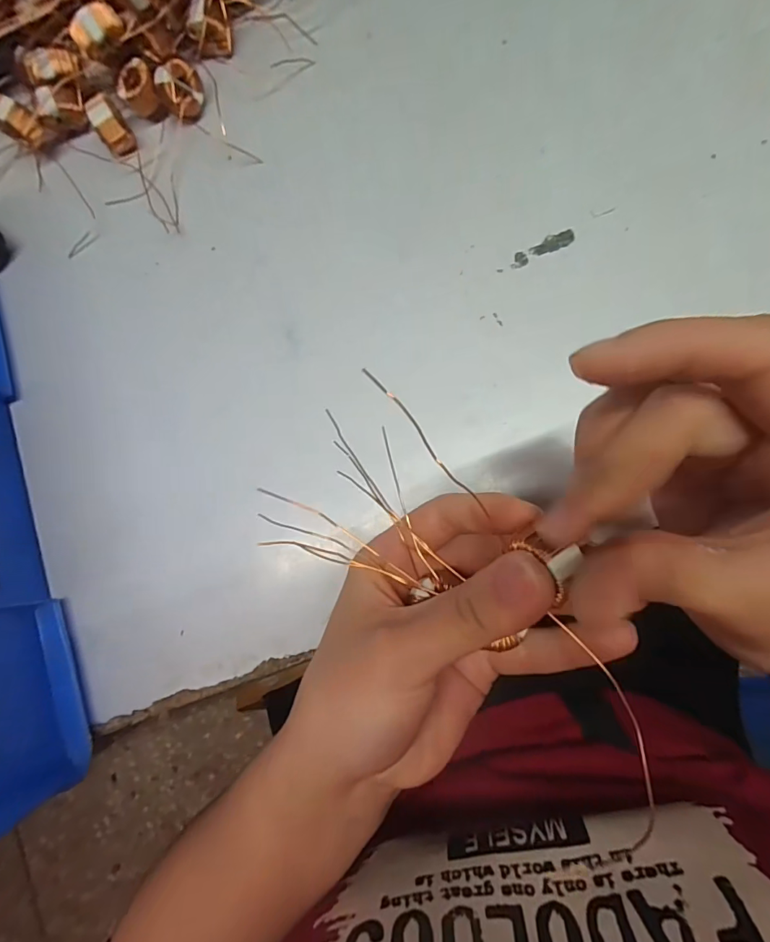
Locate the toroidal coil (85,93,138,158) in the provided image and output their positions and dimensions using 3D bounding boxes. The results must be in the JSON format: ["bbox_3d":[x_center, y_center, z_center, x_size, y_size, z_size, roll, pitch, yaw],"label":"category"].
[{"bbox_3d":[-0.153,-0.192,0.251,0.016,0.019,0.017,-34,82,3],"label":"toroidal coil"}]

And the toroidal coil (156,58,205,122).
[{"bbox_3d":[-0.112,-0.209,0.247,0.014,0.025,0.025,27,130,37],"label":"toroidal coil"}]

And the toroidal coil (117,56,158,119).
[{"bbox_3d":[-0.137,-0.213,0.252,0.020,0.018,0.023,-34,82,3],"label":"toroidal coil"}]

